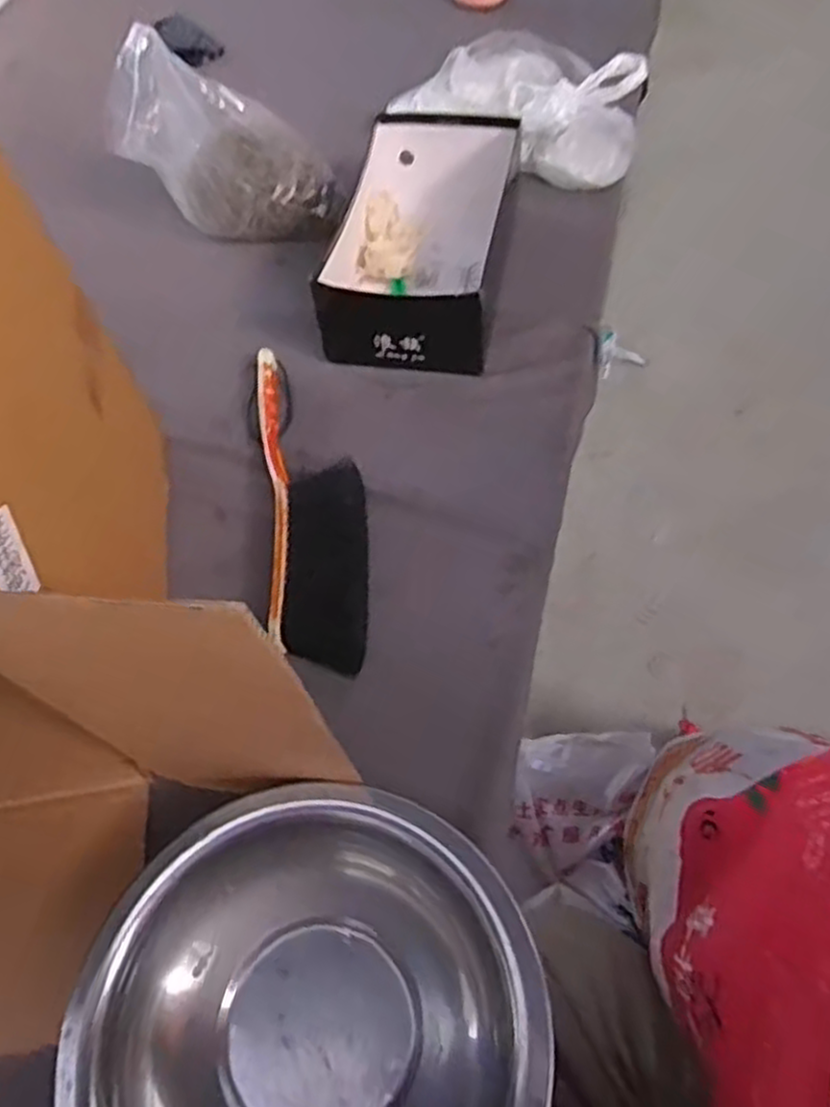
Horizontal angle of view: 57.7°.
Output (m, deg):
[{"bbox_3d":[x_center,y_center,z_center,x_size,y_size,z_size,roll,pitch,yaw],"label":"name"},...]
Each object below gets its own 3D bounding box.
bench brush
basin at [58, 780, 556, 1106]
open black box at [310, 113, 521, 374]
[{"bbox_3d":[-0.097,-0.064,0.707,0.090,0.044,0.360,-9,60,-2],"label":"bench brush"},{"bbox_3d":[-0.066,0.305,0.485,0.277,0.069,0.282,-1,60,2],"label":"basin"},{"bbox_3d":[0.011,-0.366,0.855,0.180,0.109,0.283,8,61,8],"label":"open black box"}]

